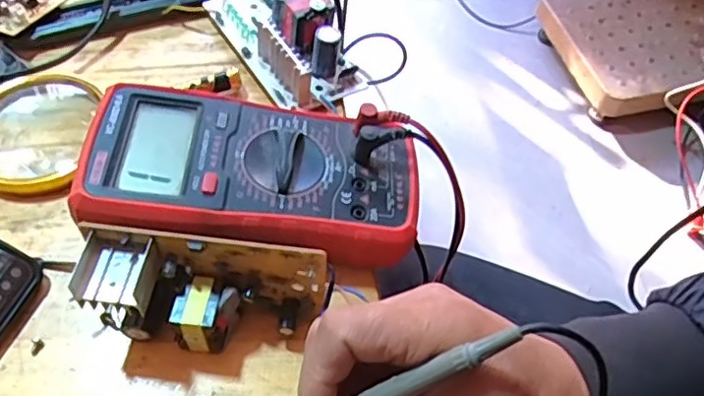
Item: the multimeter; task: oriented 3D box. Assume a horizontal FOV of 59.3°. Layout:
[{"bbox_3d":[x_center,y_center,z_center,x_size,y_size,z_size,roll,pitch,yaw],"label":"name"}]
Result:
[{"bbox_3d":[-0.052,-0.016,0.342,0.173,0.038,0.088,4,55,-1],"label":"multimeter"}]

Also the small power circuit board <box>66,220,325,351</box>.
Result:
[{"bbox_3d":[-0.073,0.049,0.305,0.114,0.057,0.037,6,55,1],"label":"small power circuit board"}]

